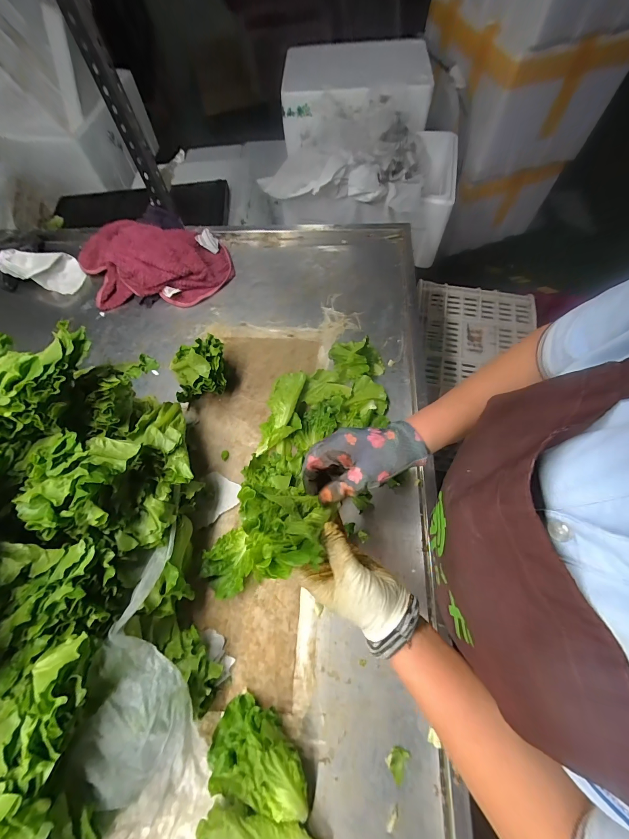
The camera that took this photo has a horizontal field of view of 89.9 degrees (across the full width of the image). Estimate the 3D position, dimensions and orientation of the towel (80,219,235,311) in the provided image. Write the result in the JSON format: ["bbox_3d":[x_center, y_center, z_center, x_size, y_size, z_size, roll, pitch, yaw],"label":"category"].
[{"bbox_3d":[-0.336,-0.318,0.635,0.321,0.085,0.161,-6,67,0],"label":"towel"}]

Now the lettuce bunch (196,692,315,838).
[{"bbox_3d":[-0.060,0.395,0.339,0.116,0.052,0.141,-5,67,1],"label":"lettuce bunch"}]

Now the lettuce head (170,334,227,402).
[{"bbox_3d":[-0.187,-0.077,0.513,0.093,0.099,0.083,-19,68,-6],"label":"lettuce head"}]

